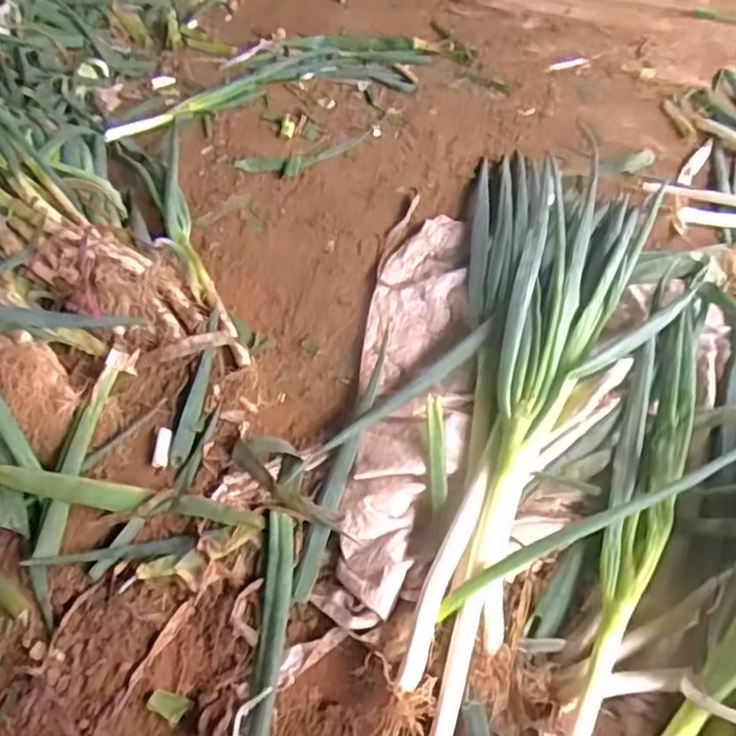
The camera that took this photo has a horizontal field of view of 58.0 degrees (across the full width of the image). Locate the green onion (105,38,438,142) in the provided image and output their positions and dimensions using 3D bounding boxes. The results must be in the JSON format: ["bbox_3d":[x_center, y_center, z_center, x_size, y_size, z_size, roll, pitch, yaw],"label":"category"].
[{"bbox_3d":[-0.226,-0.739,1.683,0.816,0.026,0.342,-12,49,-6],"label":"green onion"}]

